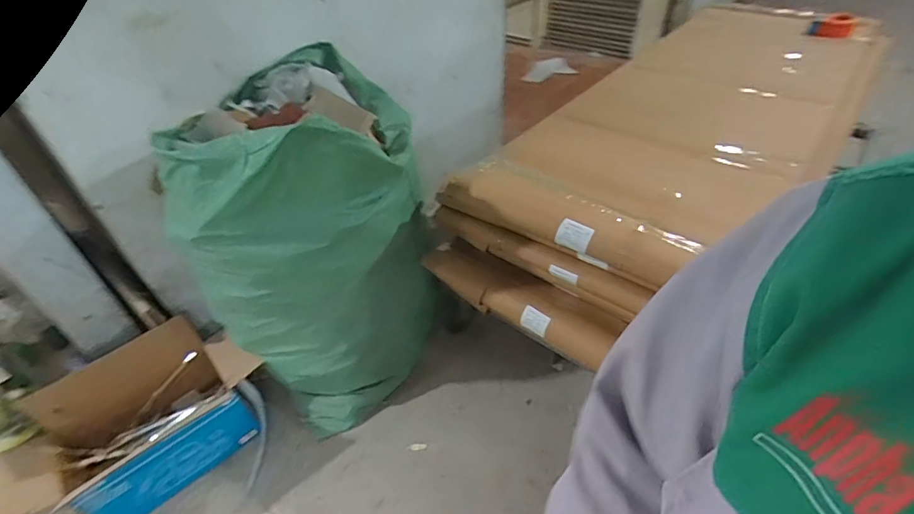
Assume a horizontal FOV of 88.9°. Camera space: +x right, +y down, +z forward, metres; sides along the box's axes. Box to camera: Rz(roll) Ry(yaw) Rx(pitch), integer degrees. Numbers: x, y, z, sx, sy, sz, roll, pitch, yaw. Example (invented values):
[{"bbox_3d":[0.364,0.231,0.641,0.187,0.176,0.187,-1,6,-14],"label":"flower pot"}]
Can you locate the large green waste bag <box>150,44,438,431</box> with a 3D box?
[{"bbox_3d":[-0.403,-0.012,1.373,0.584,0.938,0.522,-30,47,-26],"label":"large green waste bag"}]

